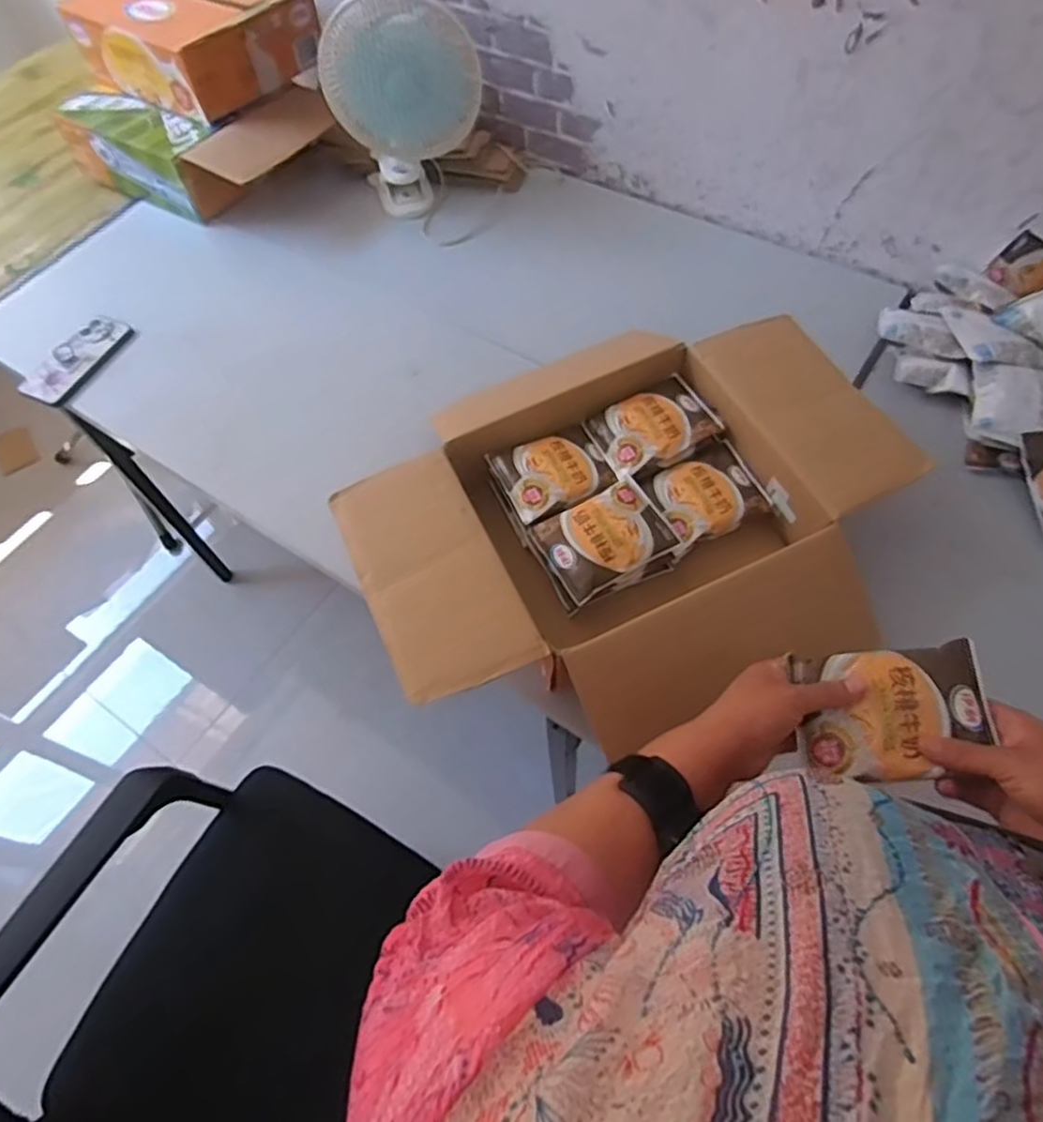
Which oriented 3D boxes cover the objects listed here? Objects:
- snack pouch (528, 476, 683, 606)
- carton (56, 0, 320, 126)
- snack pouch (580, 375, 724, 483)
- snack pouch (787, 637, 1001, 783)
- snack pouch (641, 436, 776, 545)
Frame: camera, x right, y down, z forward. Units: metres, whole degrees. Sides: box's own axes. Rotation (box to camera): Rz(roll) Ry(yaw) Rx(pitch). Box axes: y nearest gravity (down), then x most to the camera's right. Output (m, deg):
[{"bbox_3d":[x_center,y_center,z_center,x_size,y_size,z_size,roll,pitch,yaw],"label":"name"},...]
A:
[{"bbox_3d":[0.091,-0.029,0.752,0.133,0.017,0.097,-29,63,-13],"label":"snack pouch"},{"bbox_3d":[-0.539,-0.878,1.154,0.321,0.112,0.272,26,65,17],"label":"carton"},{"bbox_3d":[0.152,-0.161,0.814,0.133,0.027,0.098,-25,62,-11],"label":"snack pouch"},{"bbox_3d":[0.267,0.109,0.503,0.120,0.015,0.090,-7,72,15],"label":"snack pouch"},{"bbox_3d":[0.206,-0.078,0.794,0.121,0.020,0.106,-24,62,-10],"label":"snack pouch"}]

